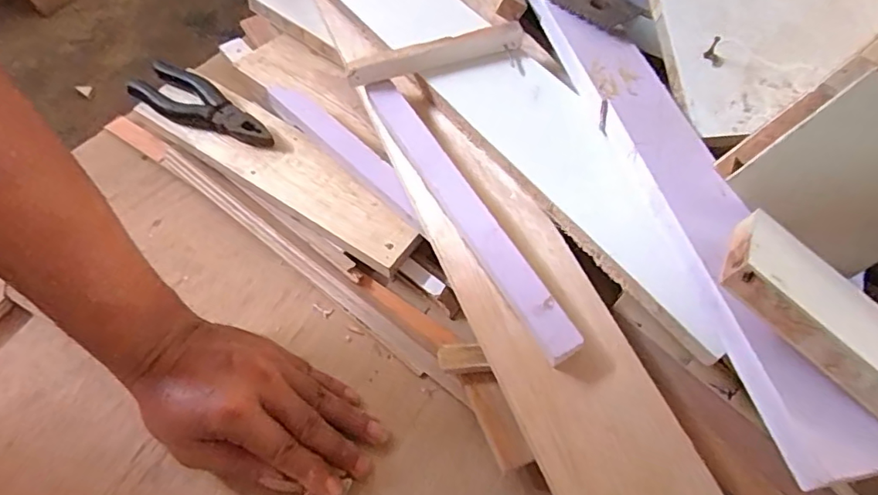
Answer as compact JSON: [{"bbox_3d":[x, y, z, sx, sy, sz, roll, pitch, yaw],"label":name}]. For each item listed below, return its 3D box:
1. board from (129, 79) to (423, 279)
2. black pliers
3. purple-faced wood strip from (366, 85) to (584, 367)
[{"bbox_3d":[-0.142,-0.072,0.475,0.287,0.017,0.069,33,65,17],"label":"board"},{"bbox_3d":[-0.213,-0.127,0.489,0.146,0.020,0.044,26,60,14],"label":"black pliers"},{"bbox_3d":[0.015,-0.027,0.380,0.021,0.026,0.245,-25,61,-17],"label":"purple-faced wood strip"}]

